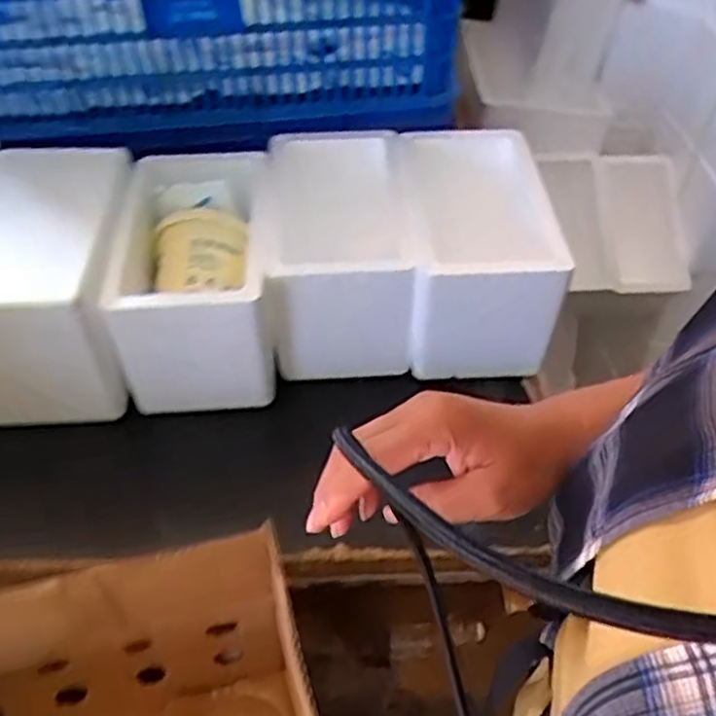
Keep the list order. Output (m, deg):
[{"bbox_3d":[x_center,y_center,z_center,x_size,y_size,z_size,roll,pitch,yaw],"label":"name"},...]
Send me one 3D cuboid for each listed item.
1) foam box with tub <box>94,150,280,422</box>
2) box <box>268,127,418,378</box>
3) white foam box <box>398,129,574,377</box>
[{"bbox_3d":[-0.176,-0.083,0.781,0.162,0.164,0.248,-4,46,-3],"label":"foam box with tub"},{"bbox_3d":[-0.019,-0.115,0.800,0.150,0.145,0.258,-4,46,-3],"label":"box"},{"bbox_3d":[0.126,-0.118,0.798,0.145,0.143,0.257,-1,46,-1],"label":"white foam box"}]

